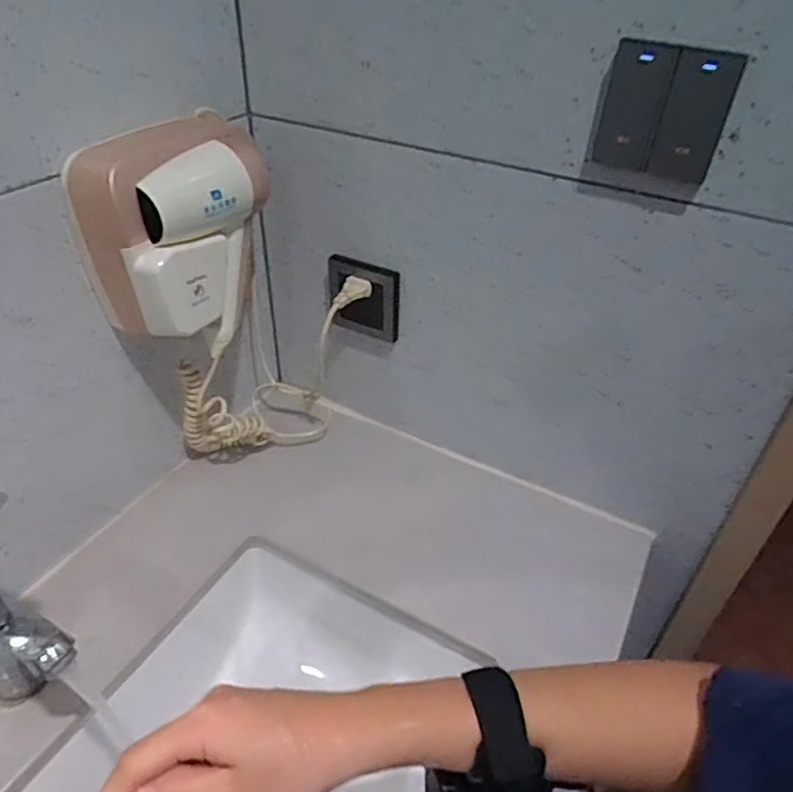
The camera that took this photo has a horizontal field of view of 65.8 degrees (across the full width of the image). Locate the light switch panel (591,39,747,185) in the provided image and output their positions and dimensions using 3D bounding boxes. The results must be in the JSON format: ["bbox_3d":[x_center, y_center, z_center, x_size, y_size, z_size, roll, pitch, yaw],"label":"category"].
[{"bbox_3d":[0.200,-0.213,0.463,0.088,0.089,0.013,19,43,21],"label":"light switch panel"}]

